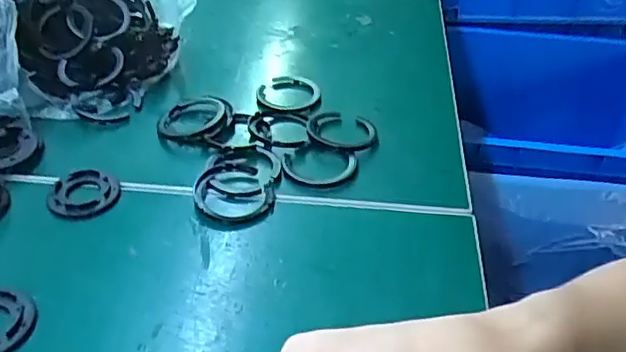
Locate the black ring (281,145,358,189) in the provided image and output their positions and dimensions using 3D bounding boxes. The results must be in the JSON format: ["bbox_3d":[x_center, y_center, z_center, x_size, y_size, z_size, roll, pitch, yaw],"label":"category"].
[{"bbox_3d":[0.004,-0.006,0.403,0.050,0.005,0.050,0,38,0],"label":"black ring"}]

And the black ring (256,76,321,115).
[{"bbox_3d":[-0.019,-0.063,0.469,0.049,0.008,0.050,0,38,0],"label":"black ring"}]

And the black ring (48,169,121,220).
[{"bbox_3d":[-0.144,0.012,0.378,0.041,0.006,0.040,0,38,0],"label":"black ring"}]

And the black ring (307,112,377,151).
[{"bbox_3d":[0.021,-0.033,0.430,0.049,0.008,0.049,1,40,-1],"label":"black ring"}]

